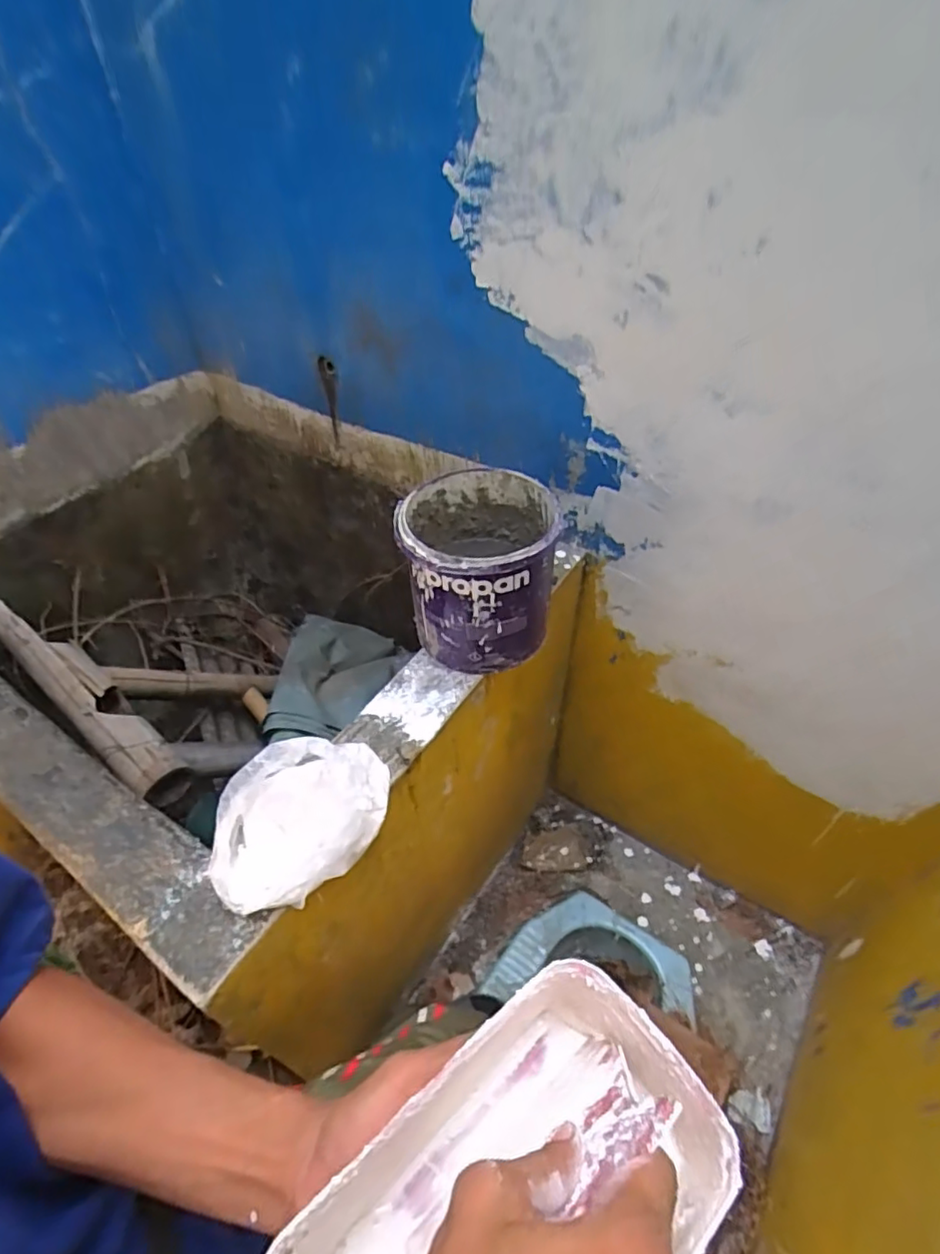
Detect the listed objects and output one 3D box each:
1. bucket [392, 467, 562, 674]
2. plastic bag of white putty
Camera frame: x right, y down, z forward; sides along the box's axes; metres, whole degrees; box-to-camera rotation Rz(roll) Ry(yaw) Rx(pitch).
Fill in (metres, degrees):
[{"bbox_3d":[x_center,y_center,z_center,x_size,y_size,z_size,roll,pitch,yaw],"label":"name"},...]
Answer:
[{"bbox_3d":[0.012,-0.072,0.756,0.179,0.183,0.194,0,47,0],"label":"bucket"},{"bbox_3d":[-0.165,0.188,0.599,0.174,0.077,0.136,-18,49,-15],"label":"plastic bag of white putty"}]

